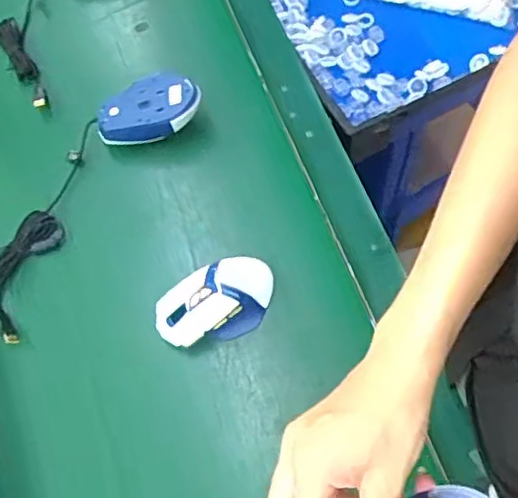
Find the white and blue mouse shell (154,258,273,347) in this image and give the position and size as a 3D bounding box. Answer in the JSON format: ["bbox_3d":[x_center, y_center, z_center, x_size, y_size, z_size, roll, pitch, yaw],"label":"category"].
[{"bbox_3d":[-0.041,0.054,0.616,0.124,0.038,0.071,-28,68,-7],"label":"white and blue mouse shell"}]

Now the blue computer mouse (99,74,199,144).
[{"bbox_3d":[-0.123,-0.151,0.700,0.115,0.054,0.073,-29,68,-8],"label":"blue computer mouse"}]

